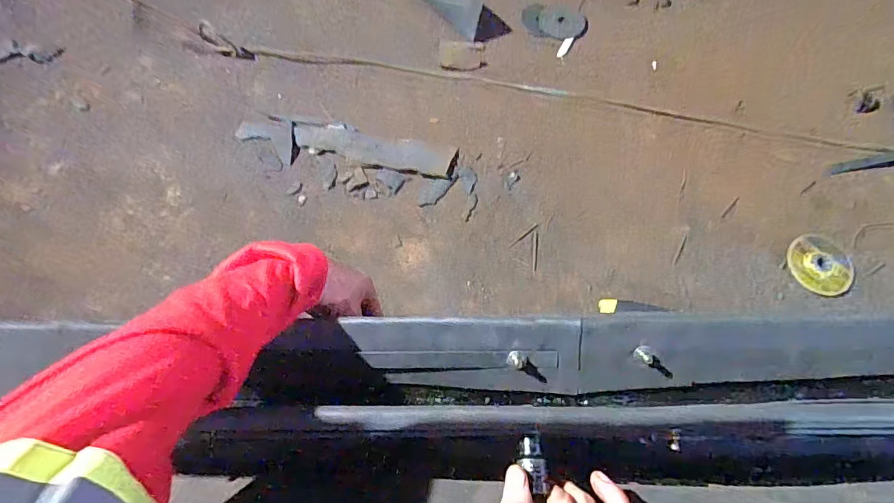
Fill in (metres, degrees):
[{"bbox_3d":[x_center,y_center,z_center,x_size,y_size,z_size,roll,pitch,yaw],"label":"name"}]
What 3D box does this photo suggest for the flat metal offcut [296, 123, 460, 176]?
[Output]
[{"bbox_3d":[-0.125,-0.172,0.781,0.266,0.007,0.054,13,71,6],"label":"flat metal offcut"}]

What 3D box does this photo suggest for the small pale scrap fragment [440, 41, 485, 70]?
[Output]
[{"bbox_3d":[0.027,-0.354,0.838,0.076,0.007,0.056,6,71,4],"label":"small pale scrap fragment"}]

